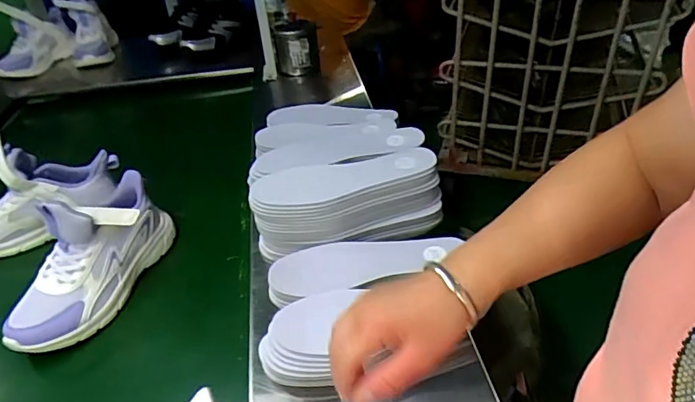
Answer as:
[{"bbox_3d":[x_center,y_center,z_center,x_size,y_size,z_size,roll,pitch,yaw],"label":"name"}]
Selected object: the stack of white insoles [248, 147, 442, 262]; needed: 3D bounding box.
[{"bbox_3d":[-0.002,-0.001,0.629,0.233,0.095,0.107,-4,42,-10],"label":"stack of white insoles"}]

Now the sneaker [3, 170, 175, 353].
[{"bbox_3d":[-0.324,0.068,0.617,0.099,0.134,0.232,13,42,8],"label":"sneaker"}]

